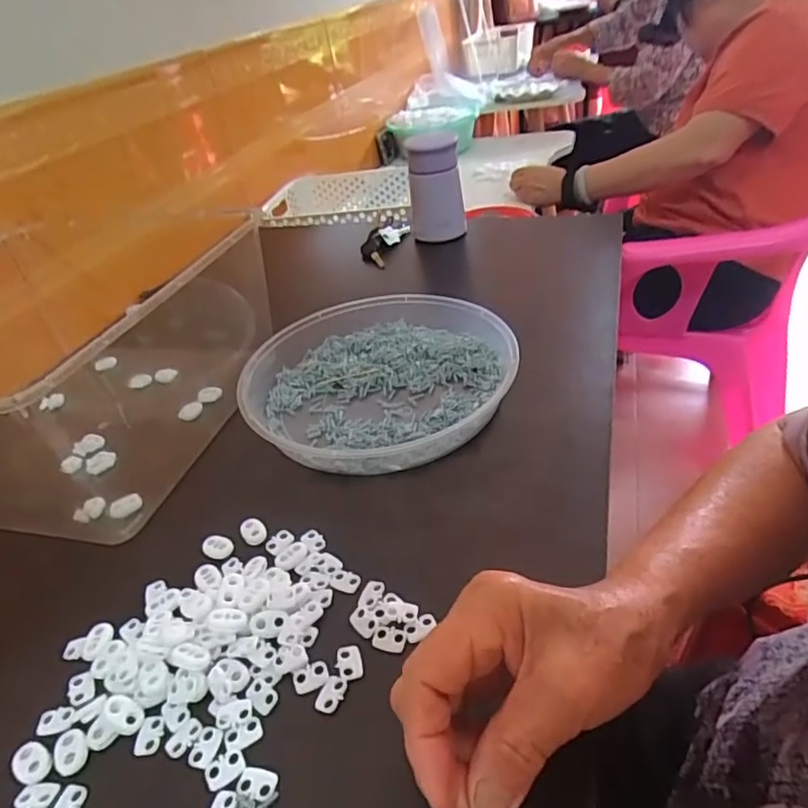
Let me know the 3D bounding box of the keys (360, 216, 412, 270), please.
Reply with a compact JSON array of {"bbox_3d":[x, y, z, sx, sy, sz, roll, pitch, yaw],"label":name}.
[{"bbox_3d":[-0.028,-0.221,0.777,0.039,0.029,0.112,9,40,19],"label":"keys"}]

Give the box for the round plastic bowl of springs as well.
[{"bbox_3d":[-0.025,-0.027,0.500,0.225,0.039,0.220,-6,37,5],"label":"round plastic bowl of springs"}]

